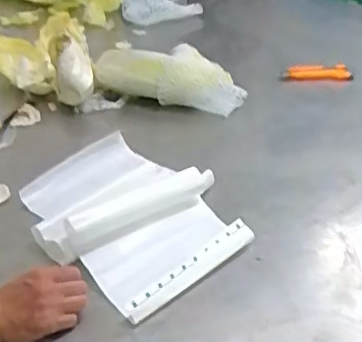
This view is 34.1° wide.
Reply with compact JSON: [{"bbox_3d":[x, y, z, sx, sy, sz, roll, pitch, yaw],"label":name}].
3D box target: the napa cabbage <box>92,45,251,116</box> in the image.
[{"bbox_3d":[-0.024,-0.176,1.117,0.303,0.126,0.108,20,40,28],"label":"napa cabbage"}]

